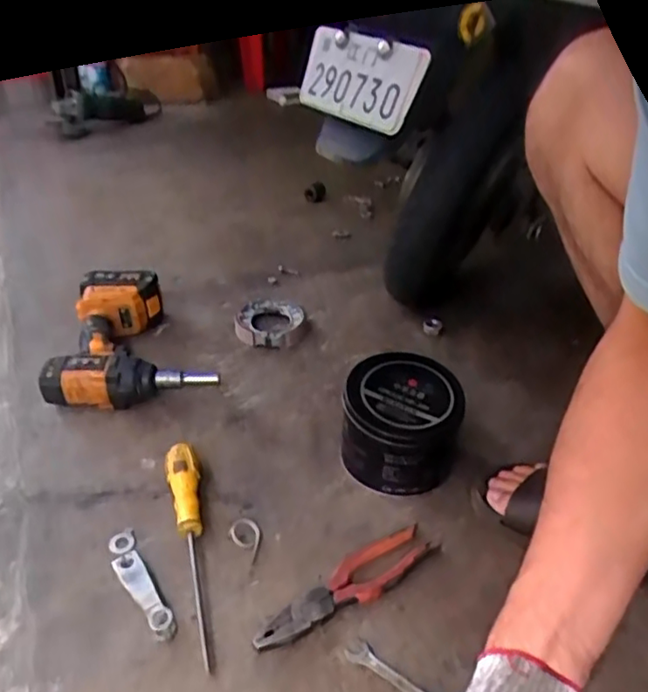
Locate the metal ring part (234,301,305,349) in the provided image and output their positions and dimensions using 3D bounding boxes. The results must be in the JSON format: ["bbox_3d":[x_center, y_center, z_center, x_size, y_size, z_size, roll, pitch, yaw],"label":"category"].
[{"bbox_3d":[-0.081,-0.038,0.921,0.098,0.024,0.107,1,35,-2],"label":"metal ring part"}]

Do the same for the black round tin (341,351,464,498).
[{"bbox_3d":[0.085,0.085,0.687,0.120,0.102,0.128,1,35,-1],"label":"black round tin"}]

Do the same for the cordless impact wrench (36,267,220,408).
[{"bbox_3d":[-0.244,-0.012,0.846,0.207,0.071,0.245,-1,35,-4],"label":"cordless impact wrench"}]

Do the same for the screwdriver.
[{"bbox_3d":[-0.127,0.185,0.590,0.032,0.029,0.245,-7,36,-13],"label":"screwdriver"}]

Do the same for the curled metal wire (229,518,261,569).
[{"bbox_3d":[-0.076,0.187,0.604,0.029,0.015,0.056,-5,35,-11],"label":"curled metal wire"}]

